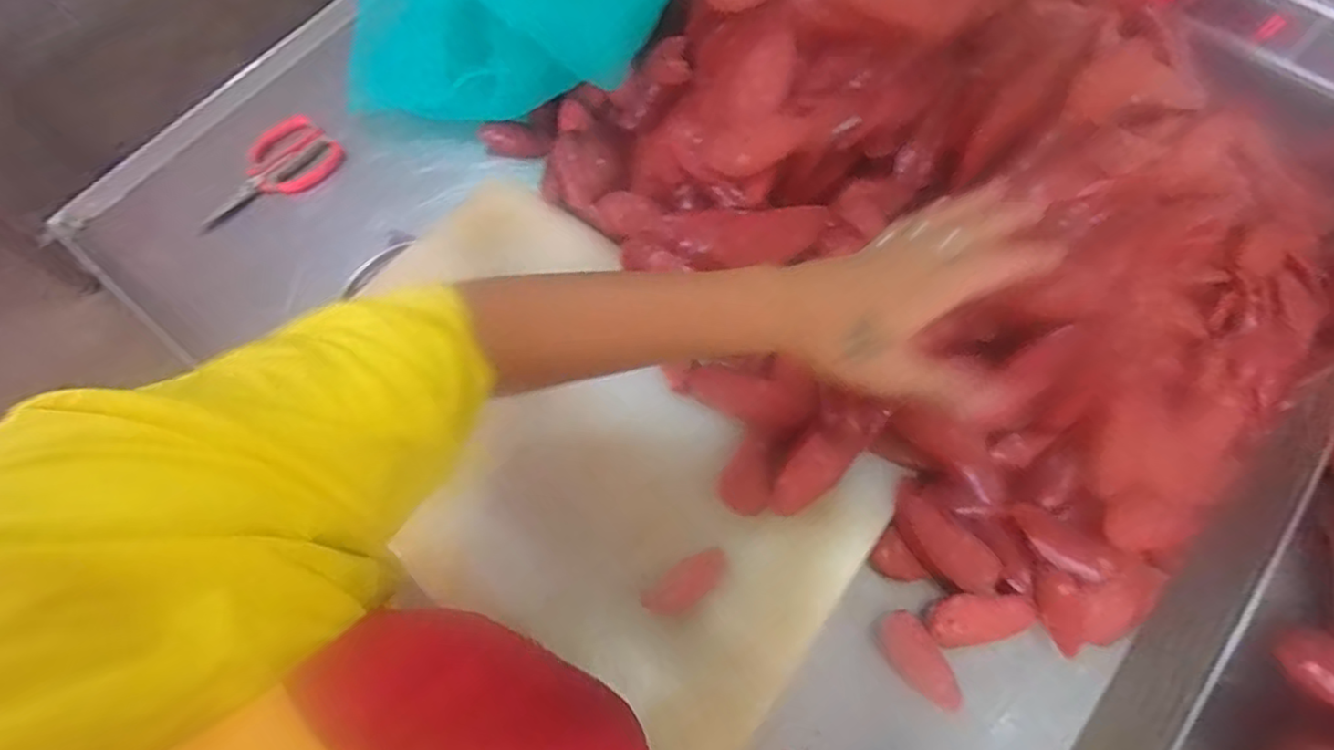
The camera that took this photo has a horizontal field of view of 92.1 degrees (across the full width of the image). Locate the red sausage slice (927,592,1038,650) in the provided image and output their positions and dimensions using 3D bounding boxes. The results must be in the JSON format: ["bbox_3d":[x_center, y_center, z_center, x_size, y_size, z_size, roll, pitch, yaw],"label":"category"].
[{"bbox_3d":[0.216,0.166,0.438,0.076,0.017,0.032,-5,69,1],"label":"red sausage slice"}]

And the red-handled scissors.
[{"bbox_3d":[-0.386,-0.191,0.618,0.142,0.013,0.080,-42,73,-13],"label":"red-handled scissors"}]

